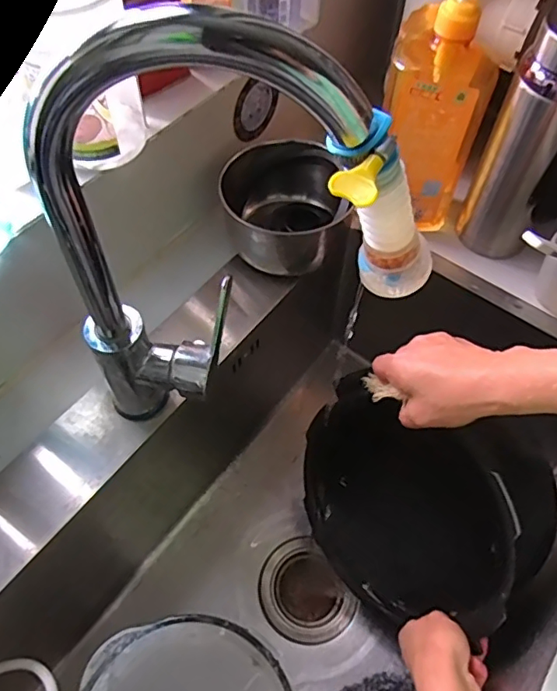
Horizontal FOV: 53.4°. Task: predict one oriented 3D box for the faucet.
[{"bbox_3d":[-0.022,-0.044,0.354,0.229,0.314,0.059,7,58,3],"label":"faucet"}]

